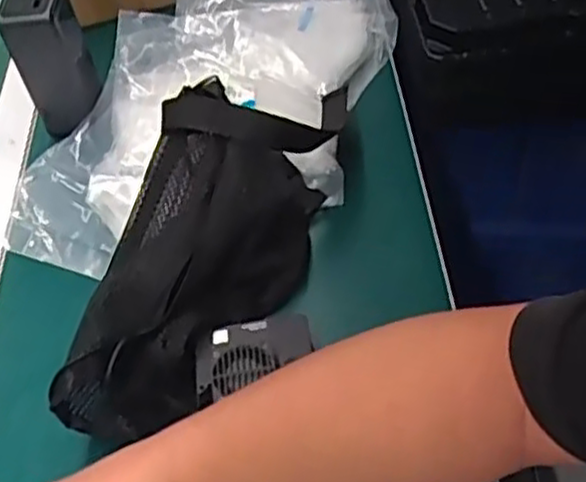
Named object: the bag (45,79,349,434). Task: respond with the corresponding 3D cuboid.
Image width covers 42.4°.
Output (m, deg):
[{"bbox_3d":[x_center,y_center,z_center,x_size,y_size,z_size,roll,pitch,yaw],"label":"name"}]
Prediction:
[{"bbox_3d":[-0.059,-0.010,0.551,0.122,0.099,0.322,10,53,14],"label":"bag"}]

